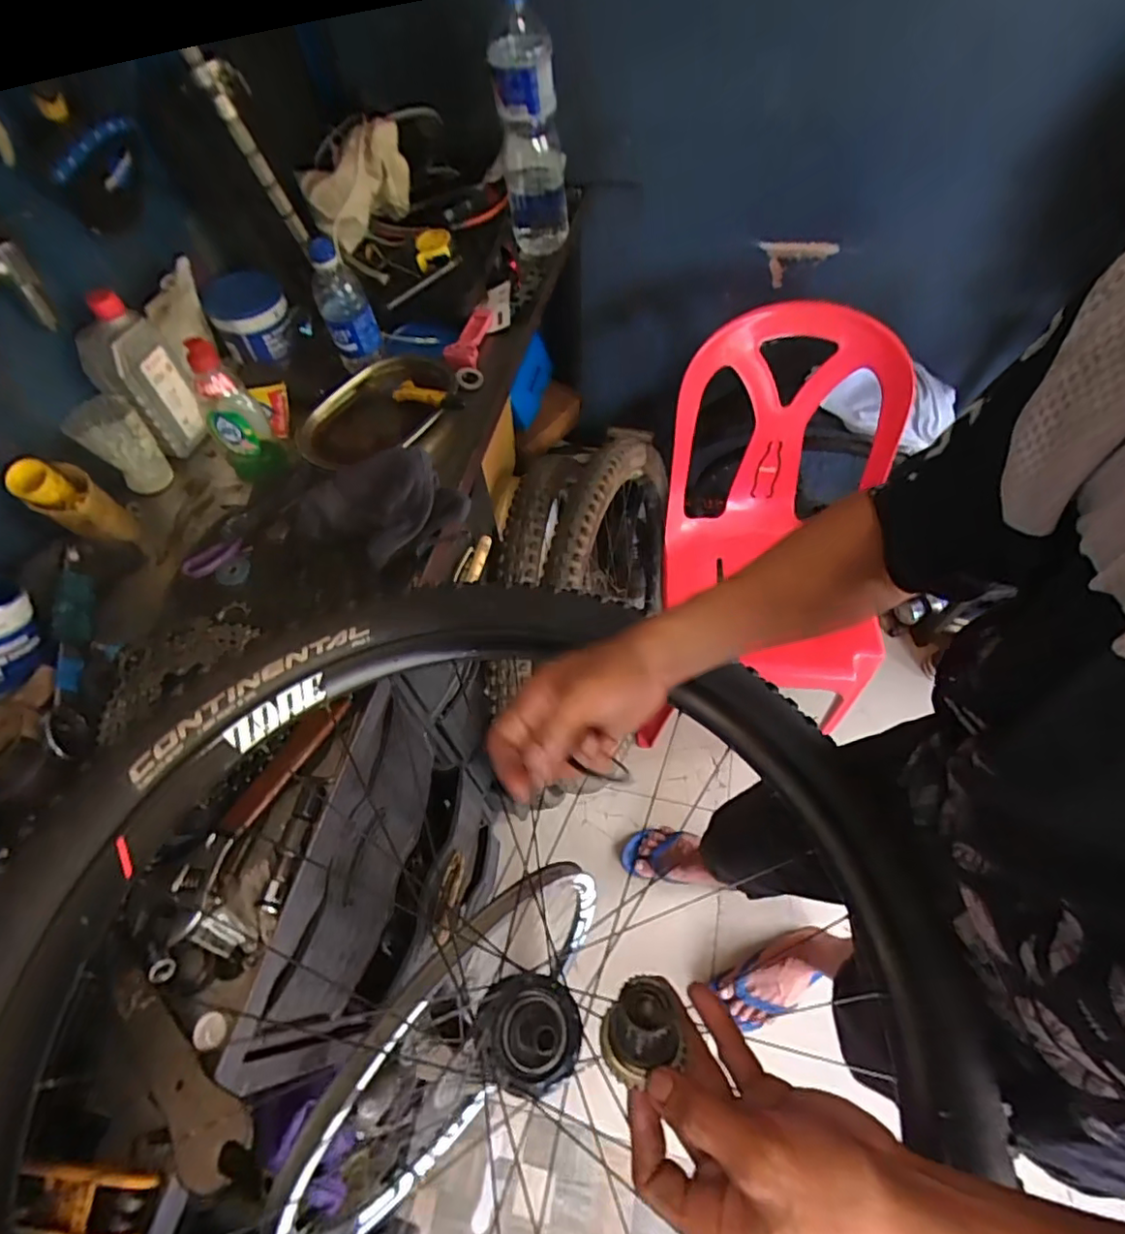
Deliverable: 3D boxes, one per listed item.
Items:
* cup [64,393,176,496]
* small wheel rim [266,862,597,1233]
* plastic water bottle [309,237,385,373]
[{"bbox_3d":[-0.512,-0.197,0.689,0.064,0.094,0.069,37,67,23],"label":"cup"},{"bbox_3d":[-0.152,0.647,0.865,0.045,0.563,0.615,28,71,33],"label":"small wheel rim"},{"bbox_3d":[-0.285,-0.405,0.775,0.064,0.151,0.055,-21,60,-9],"label":"plastic water bottle"}]

